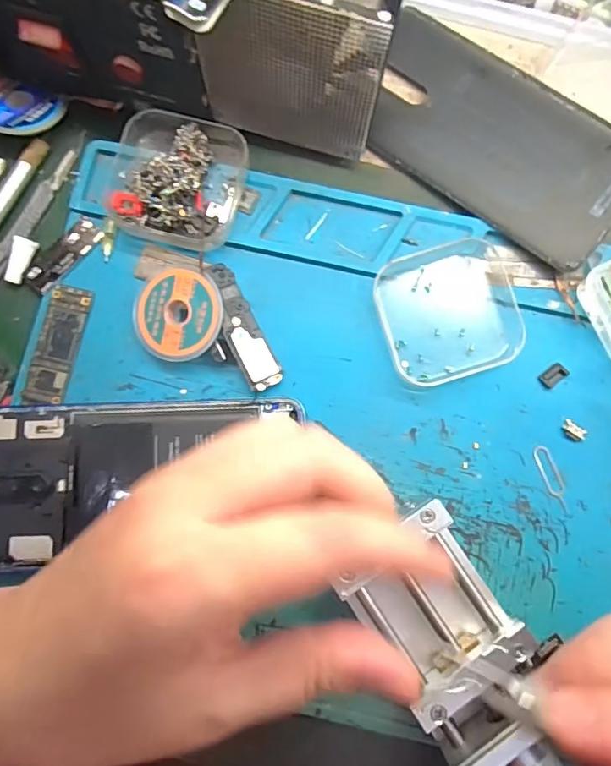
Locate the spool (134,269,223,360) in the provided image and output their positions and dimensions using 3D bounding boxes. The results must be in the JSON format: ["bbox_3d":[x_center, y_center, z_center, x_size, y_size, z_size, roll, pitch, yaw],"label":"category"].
[{"bbox_3d":[-0.061,-0.033,0.239,0.043,0.010,0.043,0,91,12],"label":"spool"}]

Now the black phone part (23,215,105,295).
[{"bbox_3d":[-0.123,-0.065,0.249,0.016,0.004,0.044,42,84,5],"label":"black phone part"}]

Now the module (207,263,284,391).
[{"bbox_3d":[-0.032,-0.028,0.243,0.019,0.004,0.066,-24,82,-25],"label":"module"}]

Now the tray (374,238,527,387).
[{"bbox_3d":[0.072,-0.036,0.245,0.065,0.008,0.064,-18,82,-3],"label":"tray"}]

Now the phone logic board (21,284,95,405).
[{"bbox_3d":[-0.122,-0.019,0.242,0.020,0.004,0.059,13,82,2],"label":"phone logic board"}]

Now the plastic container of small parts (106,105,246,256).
[{"bbox_3d":[-0.064,-0.102,0.245,0.062,0.022,0.064,17,82,2],"label":"plastic container of small parts"}]

